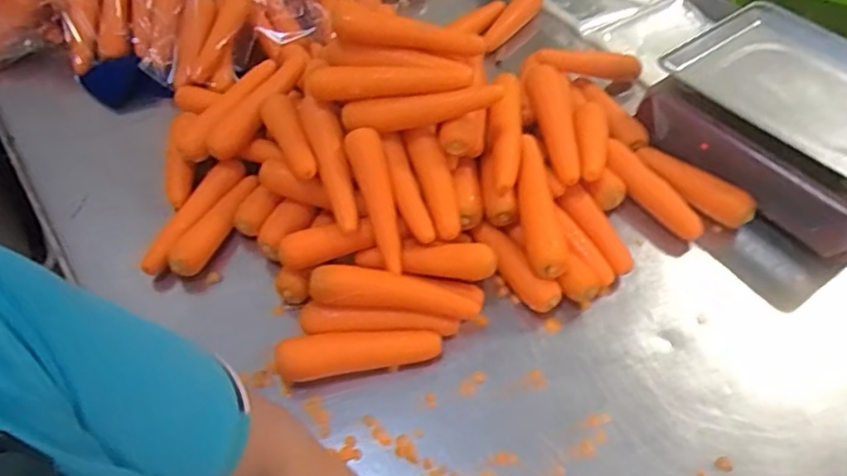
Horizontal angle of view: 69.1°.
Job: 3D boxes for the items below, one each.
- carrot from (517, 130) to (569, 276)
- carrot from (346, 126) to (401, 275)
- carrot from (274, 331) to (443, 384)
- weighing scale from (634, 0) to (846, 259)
[{"bbox_3d":[0.138,-0.038,0.734,0.046,0.035,0.171,-7,74,-4],"label":"carrot"},{"bbox_3d":[-0.051,-0.043,0.705,0.041,0.032,0.169,-14,90,-10],"label":"carrot"},{"bbox_3d":[-0.070,0.122,0.666,0.172,0.034,0.035,-7,51,-5],"label":"carrot"},{"bbox_3d":[0.513,-0.168,0.841,0.289,0.106,0.339,-32,57,-23],"label":"weighing scale"}]

